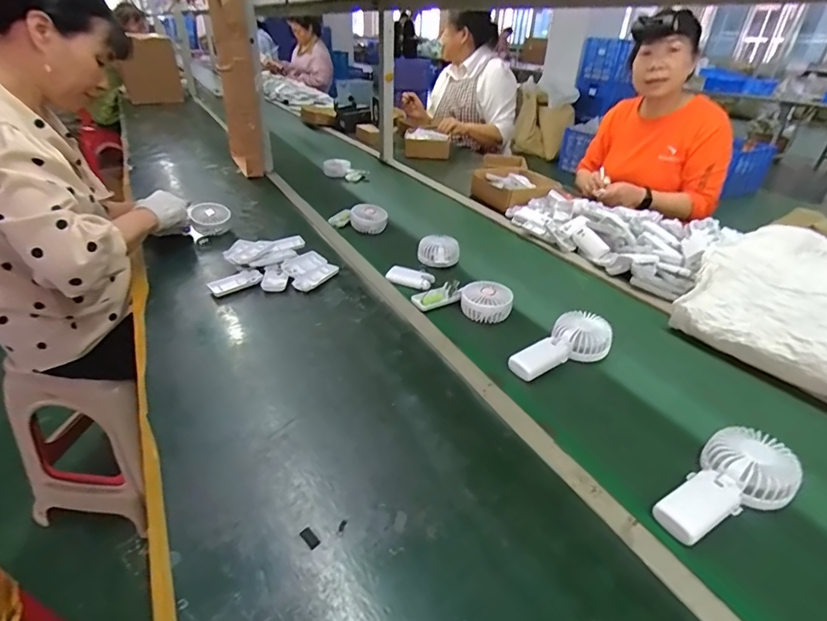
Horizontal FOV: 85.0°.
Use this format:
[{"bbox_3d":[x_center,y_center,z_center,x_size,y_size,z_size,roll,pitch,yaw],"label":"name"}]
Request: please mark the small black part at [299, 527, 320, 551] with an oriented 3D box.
[{"bbox_3d":[-0.104,0.227,0.452,0.011,0.004,0.023,-27,43,-36],"label":"small black part"}]

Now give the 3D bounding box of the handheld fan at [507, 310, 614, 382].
[{"bbox_3d":[0.227,0.057,0.689,0.174,0.046,0.081,-24,41,-33],"label":"handheld fan"}]

